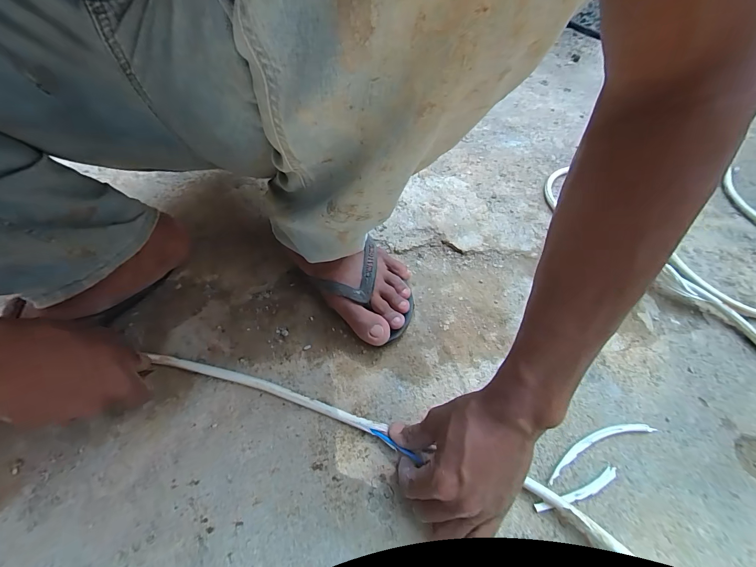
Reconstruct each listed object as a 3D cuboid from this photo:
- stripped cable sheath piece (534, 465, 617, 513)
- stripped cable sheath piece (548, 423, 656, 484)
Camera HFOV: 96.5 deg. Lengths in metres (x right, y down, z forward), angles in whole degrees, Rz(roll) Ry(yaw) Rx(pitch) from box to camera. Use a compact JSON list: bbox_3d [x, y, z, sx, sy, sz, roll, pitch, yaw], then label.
[{"bbox_3d":[0.198,0.205,0.333,0.095,0.005,0.014,-17,58,-13],"label":"stripped cable sheath piece"},{"bbox_3d":[0.230,0.170,0.354,0.134,0.007,0.022,-18,59,-13],"label":"stripped cable sheath piece"}]

